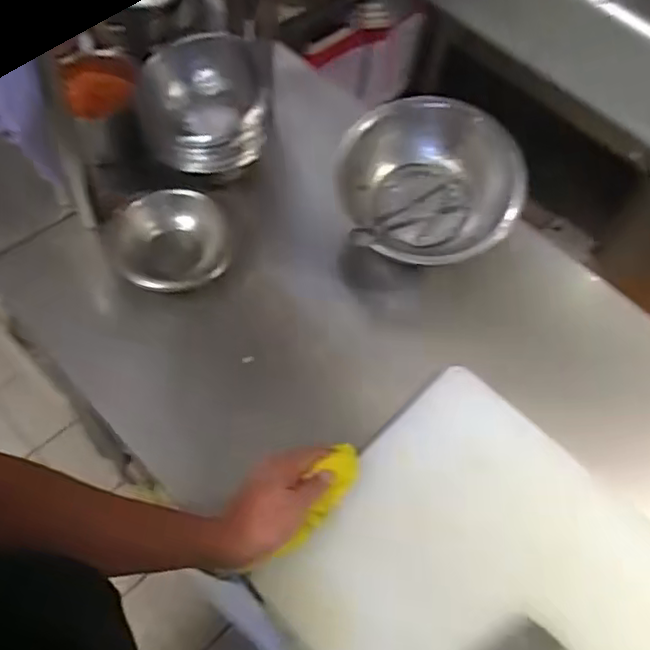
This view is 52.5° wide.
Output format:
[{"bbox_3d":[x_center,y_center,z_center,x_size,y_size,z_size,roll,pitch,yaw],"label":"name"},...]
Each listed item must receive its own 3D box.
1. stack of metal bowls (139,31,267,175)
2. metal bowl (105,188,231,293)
[{"bbox_3d":[-0.150,-0.271,0.816,0.147,0.106,0.138,-7,60,-9],"label":"stack of metal bowls"},{"bbox_3d":[-0.187,-0.103,0.807,0.117,0.059,0.140,32,62,14],"label":"metal bowl"}]

